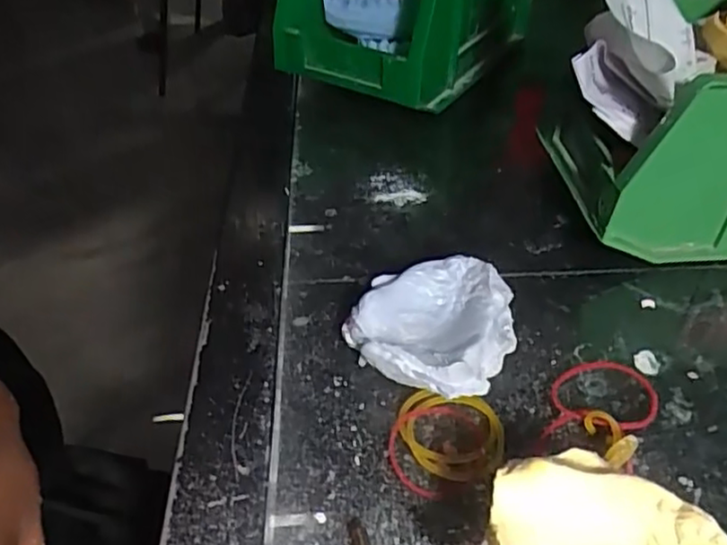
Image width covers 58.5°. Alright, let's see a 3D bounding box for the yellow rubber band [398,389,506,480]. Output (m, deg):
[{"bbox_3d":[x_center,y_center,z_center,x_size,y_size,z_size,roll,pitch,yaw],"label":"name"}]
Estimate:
[{"bbox_3d":[0.029,0.055,0.219,0.035,0.008,0.030,5,42,7],"label":"yellow rubber band"}]

